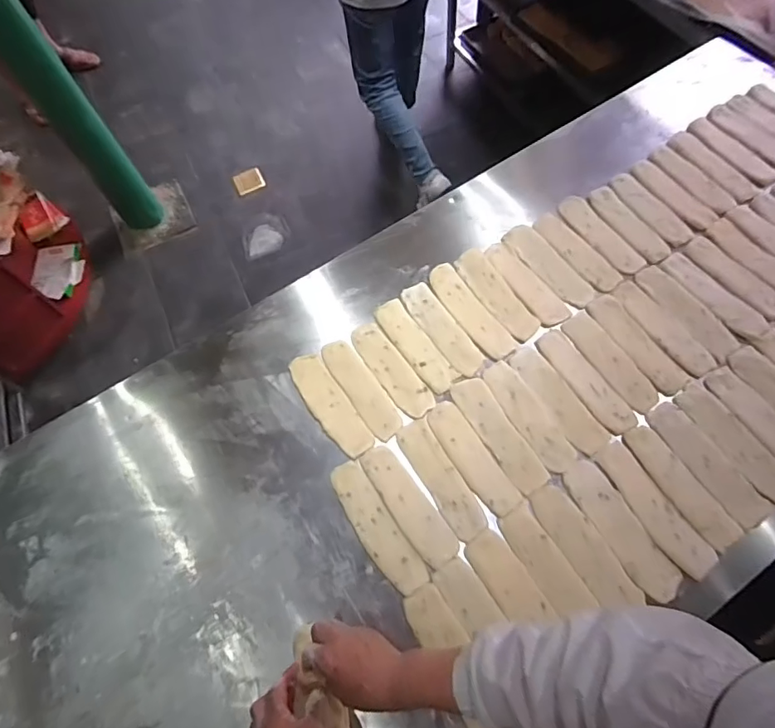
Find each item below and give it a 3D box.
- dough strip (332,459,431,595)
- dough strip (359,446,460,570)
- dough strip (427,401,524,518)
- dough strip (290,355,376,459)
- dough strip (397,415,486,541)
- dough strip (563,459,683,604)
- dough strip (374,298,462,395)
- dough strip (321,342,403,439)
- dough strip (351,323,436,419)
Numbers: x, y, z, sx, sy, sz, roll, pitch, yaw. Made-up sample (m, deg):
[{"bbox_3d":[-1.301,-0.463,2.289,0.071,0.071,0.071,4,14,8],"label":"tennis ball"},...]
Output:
[{"bbox_3d":[-0.016,0.236,0.737,0.053,0.008,0.204,-32,68,-10],"label":"dough strip"},{"bbox_3d":[0.028,0.207,0.748,0.058,0.008,0.193,-33,69,-11],"label":"dough strip"},{"bbox_3d":[0.130,0.141,0.775,0.056,0.013,0.192,-30,68,-10],"label":"dough strip"},{"bbox_3d":[-0.094,0.065,0.824,0.058,0.005,0.199,-31,68,-10],"label":"dough strip"},{"bbox_3d":[0.081,0.170,0.759,0.053,0.009,0.190,-27,68,-8],"label":"dough strip"},{"bbox_3d":[0.330,0.230,0.714,0.060,0.010,0.203,-27,68,-8],"label":"dough strip"},{"bbox_3d":[0.046,-0.034,0.871,0.056,0.010,0.193,-32,69,-10],"label":"dough strip"},{"bbox_3d":[-0.042,0.039,0.834,0.056,0.007,0.193,-30,68,-10],"label":"dough strip"},{"bbox_3d":[0.006,0.008,0.849,0.059,0.005,0.191,-34,69,-11],"label":"dough strip"}]

